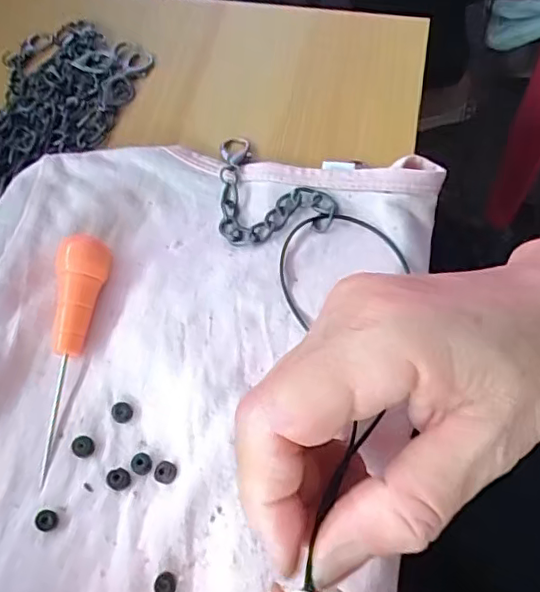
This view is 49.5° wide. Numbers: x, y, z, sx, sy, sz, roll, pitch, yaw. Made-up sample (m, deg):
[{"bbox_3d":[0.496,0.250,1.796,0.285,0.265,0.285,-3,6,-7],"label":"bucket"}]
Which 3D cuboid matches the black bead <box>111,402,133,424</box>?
[{"bbox_3d":[-0.059,0.046,0.232,0.008,0.004,0.008,-1,62,3],"label":"black bead"}]

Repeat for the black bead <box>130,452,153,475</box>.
[{"bbox_3d":[-0.049,0.063,0.221,0.008,0.004,0.008,-1,62,3],"label":"black bead"}]

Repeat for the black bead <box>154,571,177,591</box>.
[{"bbox_3d":[-0.036,0.099,0.201,0.007,0.004,0.008,-4,62,1],"label":"black bead"}]

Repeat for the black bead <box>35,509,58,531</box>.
[{"bbox_3d":[-0.082,0.082,0.215,0.007,0.004,0.007,14,64,10],"label":"black bead"}]

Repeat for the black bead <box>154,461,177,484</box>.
[{"bbox_3d":[-0.039,0.065,0.218,0.009,0.004,0.008,14,64,10],"label":"black bead"}]

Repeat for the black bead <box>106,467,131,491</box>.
[{"bbox_3d":[-0.057,0.069,0.221,0.008,0.004,0.008,-1,62,3],"label":"black bead"}]

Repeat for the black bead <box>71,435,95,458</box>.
[{"bbox_3d":[-0.072,0.058,0.227,0.008,0.004,0.008,19,65,13],"label":"black bead"}]

